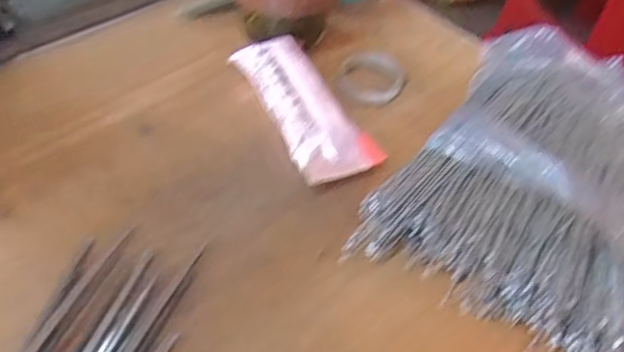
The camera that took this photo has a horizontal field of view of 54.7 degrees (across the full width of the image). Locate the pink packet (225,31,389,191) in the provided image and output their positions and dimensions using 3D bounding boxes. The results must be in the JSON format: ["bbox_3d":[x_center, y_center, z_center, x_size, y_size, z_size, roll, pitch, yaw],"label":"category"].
[{"bbox_3d":[-0.005,-0.052,0.403,0.051,0.029,0.127,-17,51,-22],"label":"pink packet"}]

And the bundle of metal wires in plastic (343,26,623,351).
[{"bbox_3d":[0.134,-0.004,0.365,0.151,0.043,0.237,24,48,15],"label":"bundle of metal wires in plastic"}]

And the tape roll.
[{"bbox_3d":[0.043,-0.071,0.435,0.043,0.015,0.041,4,46,-4],"label":"tape roll"}]

